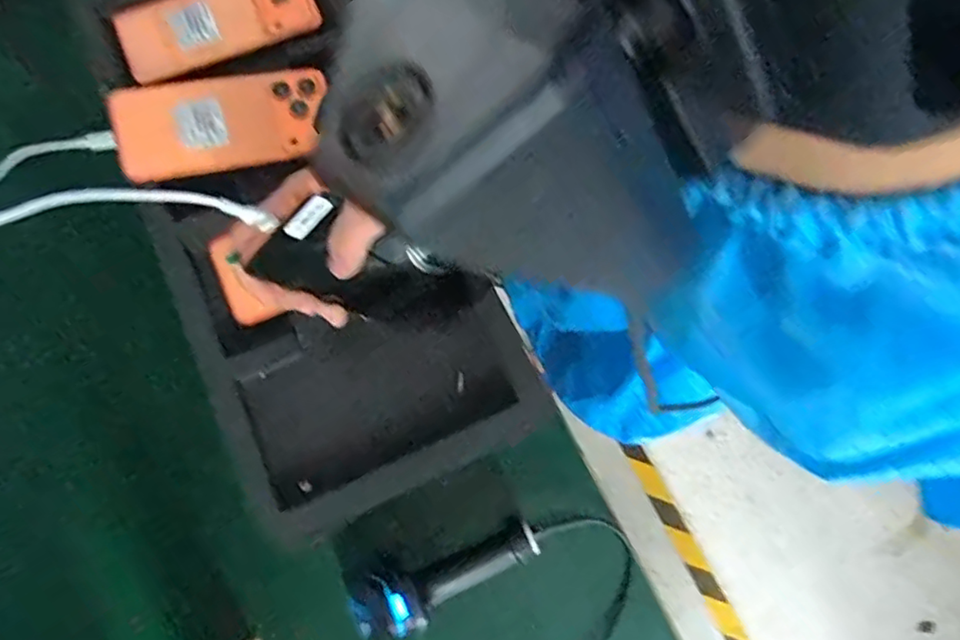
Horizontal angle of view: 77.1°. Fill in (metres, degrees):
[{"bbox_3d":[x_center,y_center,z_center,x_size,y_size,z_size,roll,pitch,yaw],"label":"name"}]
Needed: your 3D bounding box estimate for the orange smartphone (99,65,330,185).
[{"bbox_3d":[-0.205,-0.162,0.485,0.161,0.007,0.077,-15,86,-18],"label":"orange smartphone"}]

